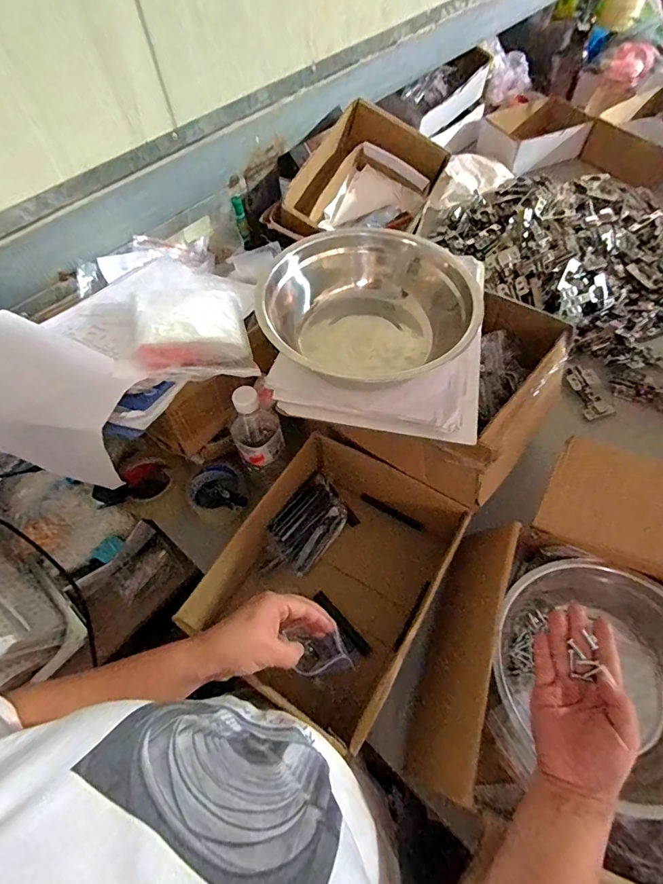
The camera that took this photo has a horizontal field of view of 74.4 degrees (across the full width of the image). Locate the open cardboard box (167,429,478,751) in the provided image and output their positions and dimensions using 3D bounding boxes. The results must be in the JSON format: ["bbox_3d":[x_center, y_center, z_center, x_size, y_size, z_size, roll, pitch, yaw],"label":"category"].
[{"bbox_3d":[0.018,0.176,0.607,0.269,0.120,0.363,27,64,18],"label":"open cardboard box"}]

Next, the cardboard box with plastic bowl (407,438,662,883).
[{"bbox_3d":[0.294,0.271,0.487,0.320,0.160,0.497,19,62,13],"label":"cardboard box with plastic bowl"}]

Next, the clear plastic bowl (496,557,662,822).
[{"bbox_3d":[0.326,0.273,0.527,0.248,0.084,0.245,36,67,21],"label":"clear plastic bowl"}]

